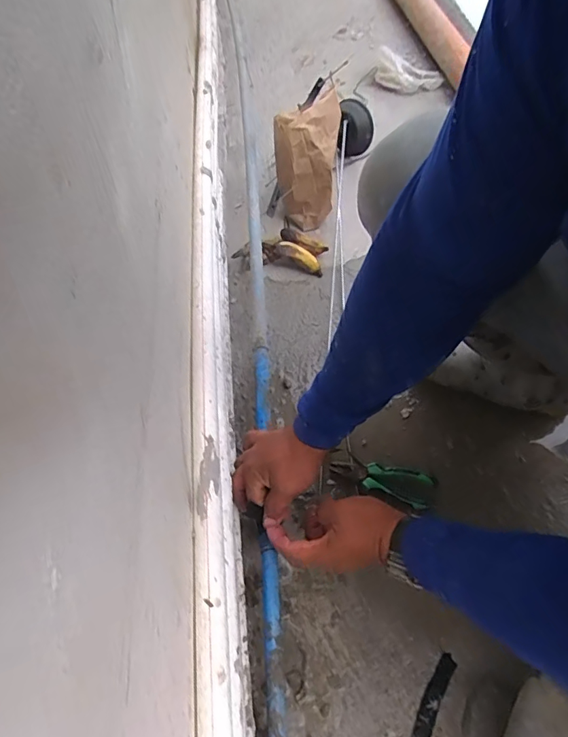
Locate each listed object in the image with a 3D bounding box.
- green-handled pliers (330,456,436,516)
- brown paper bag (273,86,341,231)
[{"bbox_3d":[0.142,0.169,0.717,0.144,0.028,0.059,16,58,10],"label":"green-handled pliers"},{"bbox_3d":[0.044,-0.403,0.964,0.114,0.227,0.132,5,57,2],"label":"brown paper bag"}]

